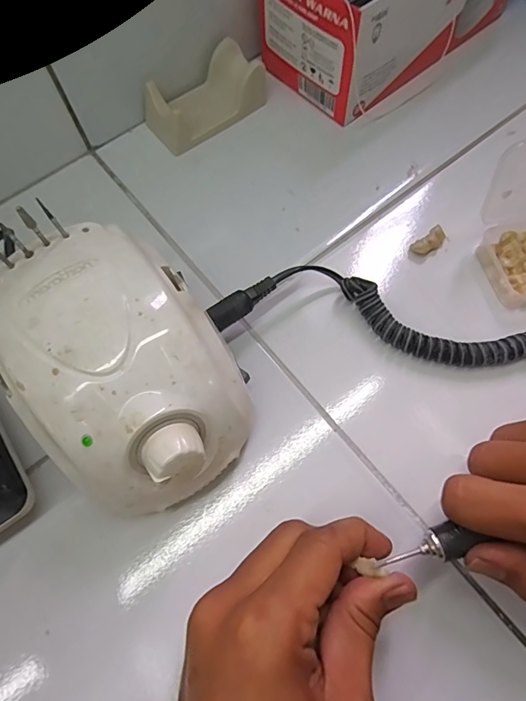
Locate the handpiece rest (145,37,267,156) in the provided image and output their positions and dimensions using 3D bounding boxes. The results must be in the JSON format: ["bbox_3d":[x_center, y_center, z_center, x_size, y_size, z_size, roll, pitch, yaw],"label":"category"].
[{"bbox_3d":[-0.046,-0.200,0.348,0.091,0.032,0.050,-37,71,-11],"label":"handpiece rest"}]

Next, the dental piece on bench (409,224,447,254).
[{"bbox_3d":[0.114,-0.074,0.303,0.024,0.009,0.012,-36,71,-11],"label":"dental piece on bench"}]

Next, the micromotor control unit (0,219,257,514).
[{"bbox_3d":[-0.068,0.011,0.237,0.097,0.084,0.135,-33,71,-10],"label":"micromotor control unit"}]

